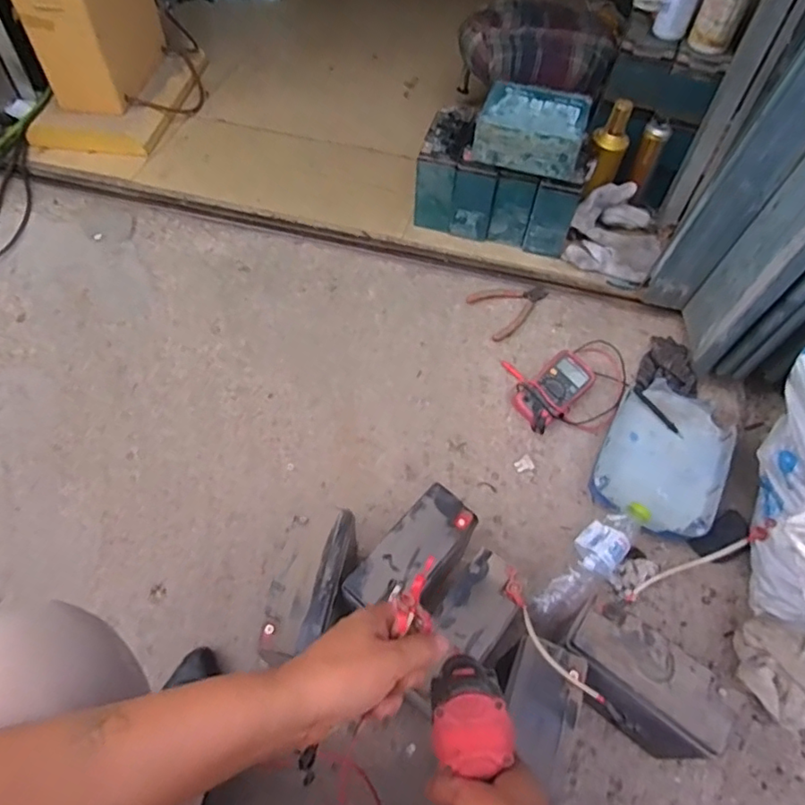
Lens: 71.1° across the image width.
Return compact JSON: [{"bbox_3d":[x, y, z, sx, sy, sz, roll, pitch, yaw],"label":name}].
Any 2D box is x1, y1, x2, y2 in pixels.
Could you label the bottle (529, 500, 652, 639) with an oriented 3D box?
[{"bbox_3d":[0.265,0.228,0.799,0.066,0.072,0.232,40,62,22],"label":"bottle"}]

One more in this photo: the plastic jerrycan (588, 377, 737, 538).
[{"bbox_3d":[0.408,0.092,0.898,0.184,0.071,0.246,25,57,14],"label":"plastic jerrycan"}]

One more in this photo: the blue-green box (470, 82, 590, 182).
[{"bbox_3d":[0.229,-0.483,1.006,0.185,0.090,0.153,17,55,8],"label":"blue-green box"}]

